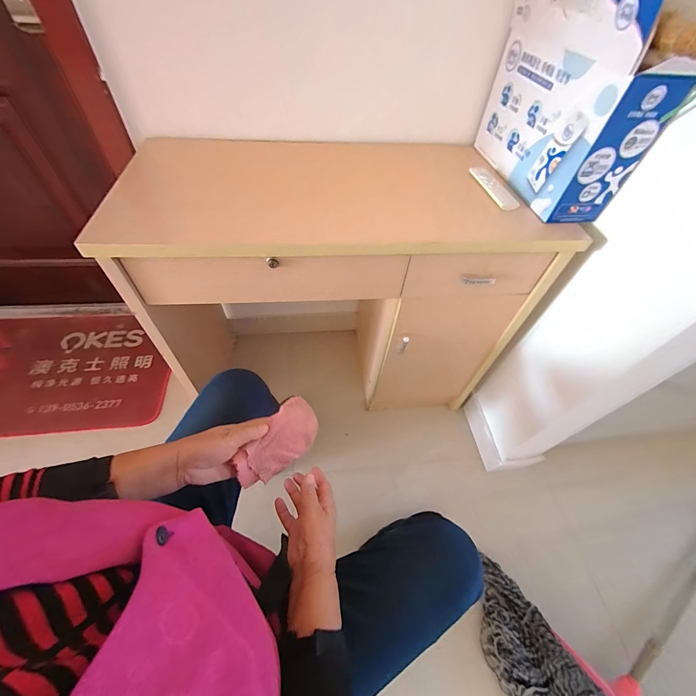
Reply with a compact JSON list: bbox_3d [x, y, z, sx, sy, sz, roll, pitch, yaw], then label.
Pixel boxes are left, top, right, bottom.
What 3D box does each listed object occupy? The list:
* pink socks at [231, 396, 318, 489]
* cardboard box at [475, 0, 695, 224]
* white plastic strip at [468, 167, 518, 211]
[{"bbox_3d":[-0.106,0.144,0.492,0.148,0.082,0.049,-32,22,-28],"label":"pink socks"},{"bbox_3d":[0.375,-0.434,0.556,0.128,0.273,0.355,-6,54,-9],"label":"cardboard box"},{"bbox_3d":[0.287,-0.325,0.635,0.037,0.019,0.151,-10,55,-12],"label":"white plastic strip"}]

